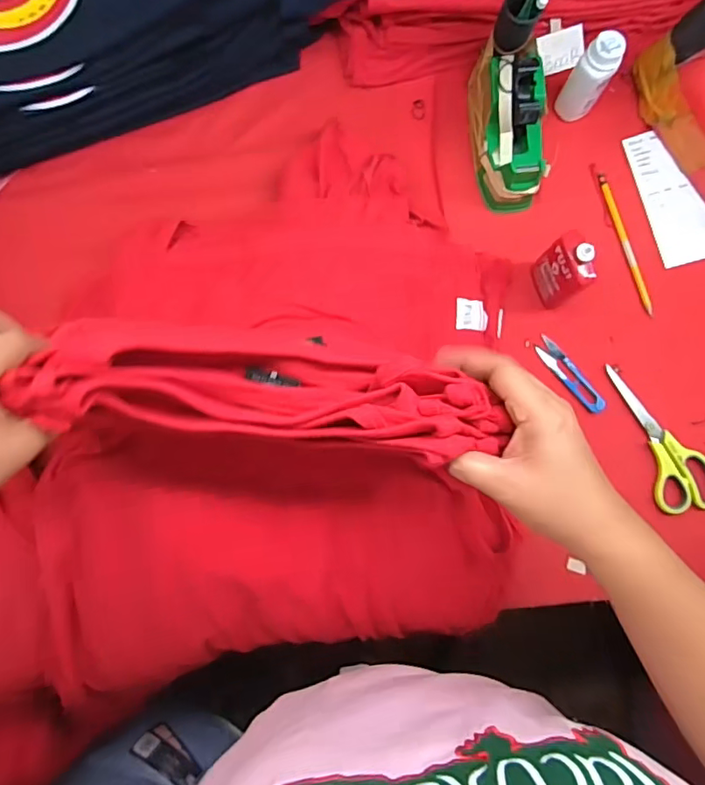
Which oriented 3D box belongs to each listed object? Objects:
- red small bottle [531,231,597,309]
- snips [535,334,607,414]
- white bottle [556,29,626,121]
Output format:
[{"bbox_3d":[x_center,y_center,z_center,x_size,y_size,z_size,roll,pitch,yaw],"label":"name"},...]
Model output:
[{"bbox_3d":[0.222,-0.127,0.559,0.021,0.111,0.056,-18,82,-3],"label":"red small bottle"},{"bbox_3d":[0.251,-0.020,0.605,0.027,0.004,0.105,-39,83,-6],"label":"snips"},{"bbox_3d":[0.261,-0.346,0.581,0.039,0.093,0.034,30,82,4],"label":"white bottle"}]

